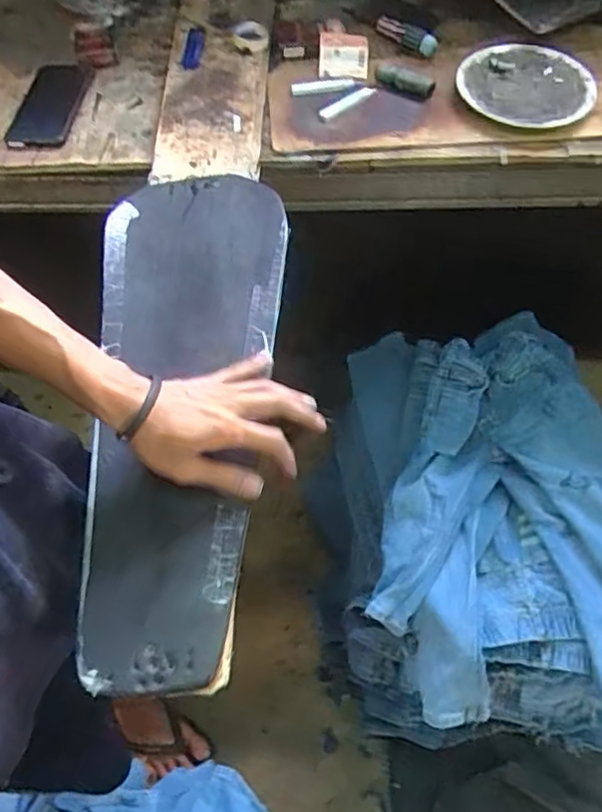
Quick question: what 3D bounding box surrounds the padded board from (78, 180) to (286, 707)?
[{"bbox_3d":[-0.117,-0.017,0.595,0.183,0.024,0.517,-1,61,4],"label":"padded board"}]

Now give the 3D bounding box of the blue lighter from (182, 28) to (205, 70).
[{"bbox_3d":[-0.147,-0.489,0.875,0.030,0.012,0.086,1,60,5],"label":"blue lighter"}]

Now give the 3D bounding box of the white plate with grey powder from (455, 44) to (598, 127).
[{"bbox_3d":[0.293,-0.421,0.834,0.170,0.015,0.146,18,66,9],"label":"white plate with grey powder"}]

